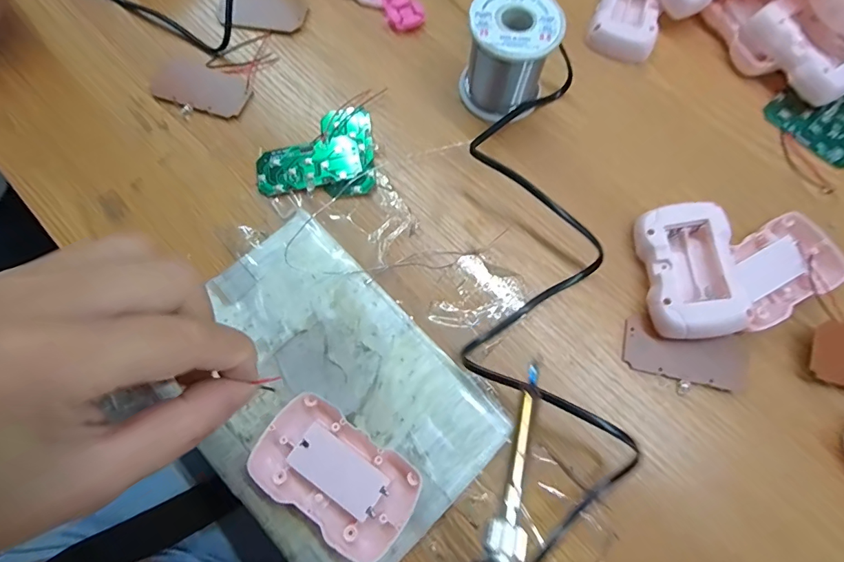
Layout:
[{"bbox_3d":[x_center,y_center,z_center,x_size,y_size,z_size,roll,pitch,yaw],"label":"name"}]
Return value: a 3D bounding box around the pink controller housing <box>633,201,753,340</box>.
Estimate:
[{"bbox_3d":[0.169,-0.007,0.277,0.051,0.018,0.083,-9,68,21],"label":"pink controller housing"}]

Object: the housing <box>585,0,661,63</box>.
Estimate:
[{"bbox_3d":[0.169,-0.221,0.359,0.051,0.020,0.083,21,73,6],"label":"housing"}]

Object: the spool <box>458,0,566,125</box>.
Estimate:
[{"bbox_3d":[0.062,-0.161,0.313,0.060,0.063,0.058,0,72,0],"label":"spool"}]

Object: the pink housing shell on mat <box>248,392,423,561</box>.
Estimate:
[{"bbox_3d":[-0.047,0.107,0.242,0.089,0.017,0.053,31,75,9],"label":"pink housing shell on mat"}]

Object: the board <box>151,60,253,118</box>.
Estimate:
[{"bbox_3d":[-0.172,-0.150,0.339,0.078,0.006,0.045,22,73,6],"label":"board"}]

